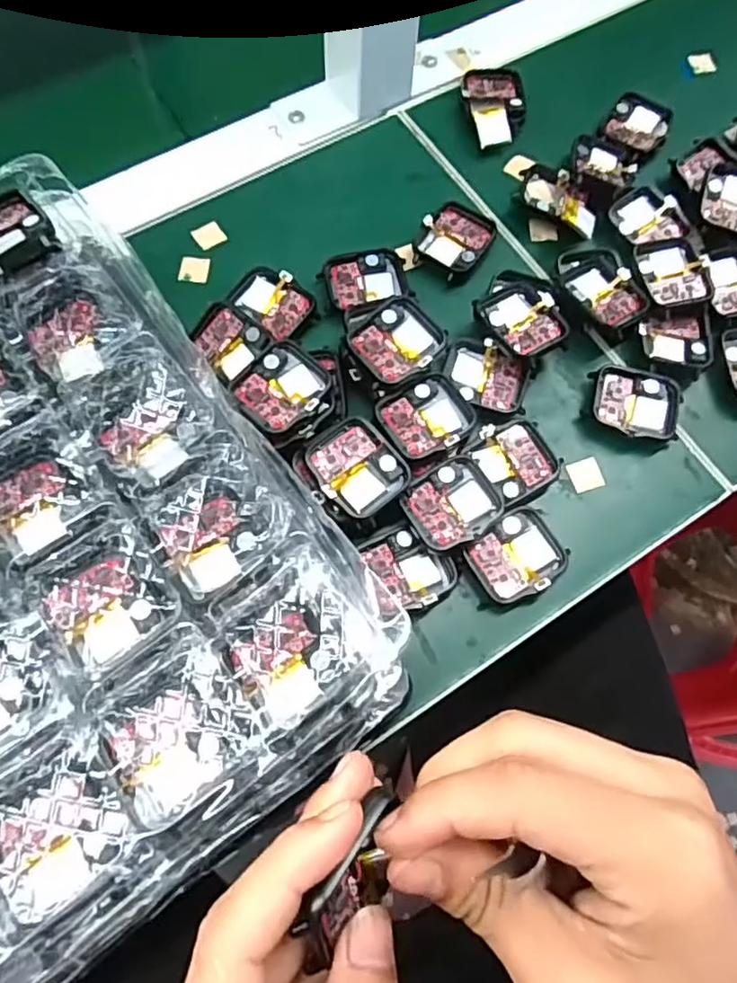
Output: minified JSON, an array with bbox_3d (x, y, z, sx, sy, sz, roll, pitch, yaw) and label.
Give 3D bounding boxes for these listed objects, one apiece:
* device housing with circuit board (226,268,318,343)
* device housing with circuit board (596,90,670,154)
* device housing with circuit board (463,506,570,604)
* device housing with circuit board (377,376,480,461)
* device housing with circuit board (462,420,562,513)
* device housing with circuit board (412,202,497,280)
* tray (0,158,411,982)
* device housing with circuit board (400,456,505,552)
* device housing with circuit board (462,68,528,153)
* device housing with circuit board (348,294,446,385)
[{"bbox_3d":[-0.050,-0.101,0.338,0.042,0.010,0.034,40,74,12],"label":"device housing with circuit board"},{"bbox_3d":[0.166,-0.227,0.392,0.038,0.008,0.043,32,72,9],"label":"device housing with circuit board"},{"bbox_3d":[0.070,0.031,0.296,0.041,0.010,0.035,-32,74,-13],"label":"device housing with circuit board"},{"bbox_3d":[0.029,-0.034,0.309,0.041,0.013,0.039,-26,73,-11],"label":"device housing with circuit board"},{"bbox_3d":[0.072,-0.014,0.311,0.037,0.011,0.036,-28,73,-12],"label":"device housing with circuit board"},{"bbox_3d":[0.048,-0.141,0.356,0.035,0.013,0.045,32,72,9],"label":"device housing with circuit board"},{"bbox_3d":[-0.165,0.029,0.242,0.269,0.031,0.288,-33,76,-14],"label":"tray"},{"bbox_3d":[0.039,0.007,0.297,0.041,0.011,0.037,-26,73,-11],"label":"device housing with circuit board"},{"bbox_3d":[0.079,-0.240,0.392,0.037,0.011,0.062,-4,70,-3],"label":"device housing with circuit board"},{"bbox_3d":[0.014,-0.074,0.308,0.040,0.009,0.038,-40,81,-12],"label":"device housing with circuit board"}]

